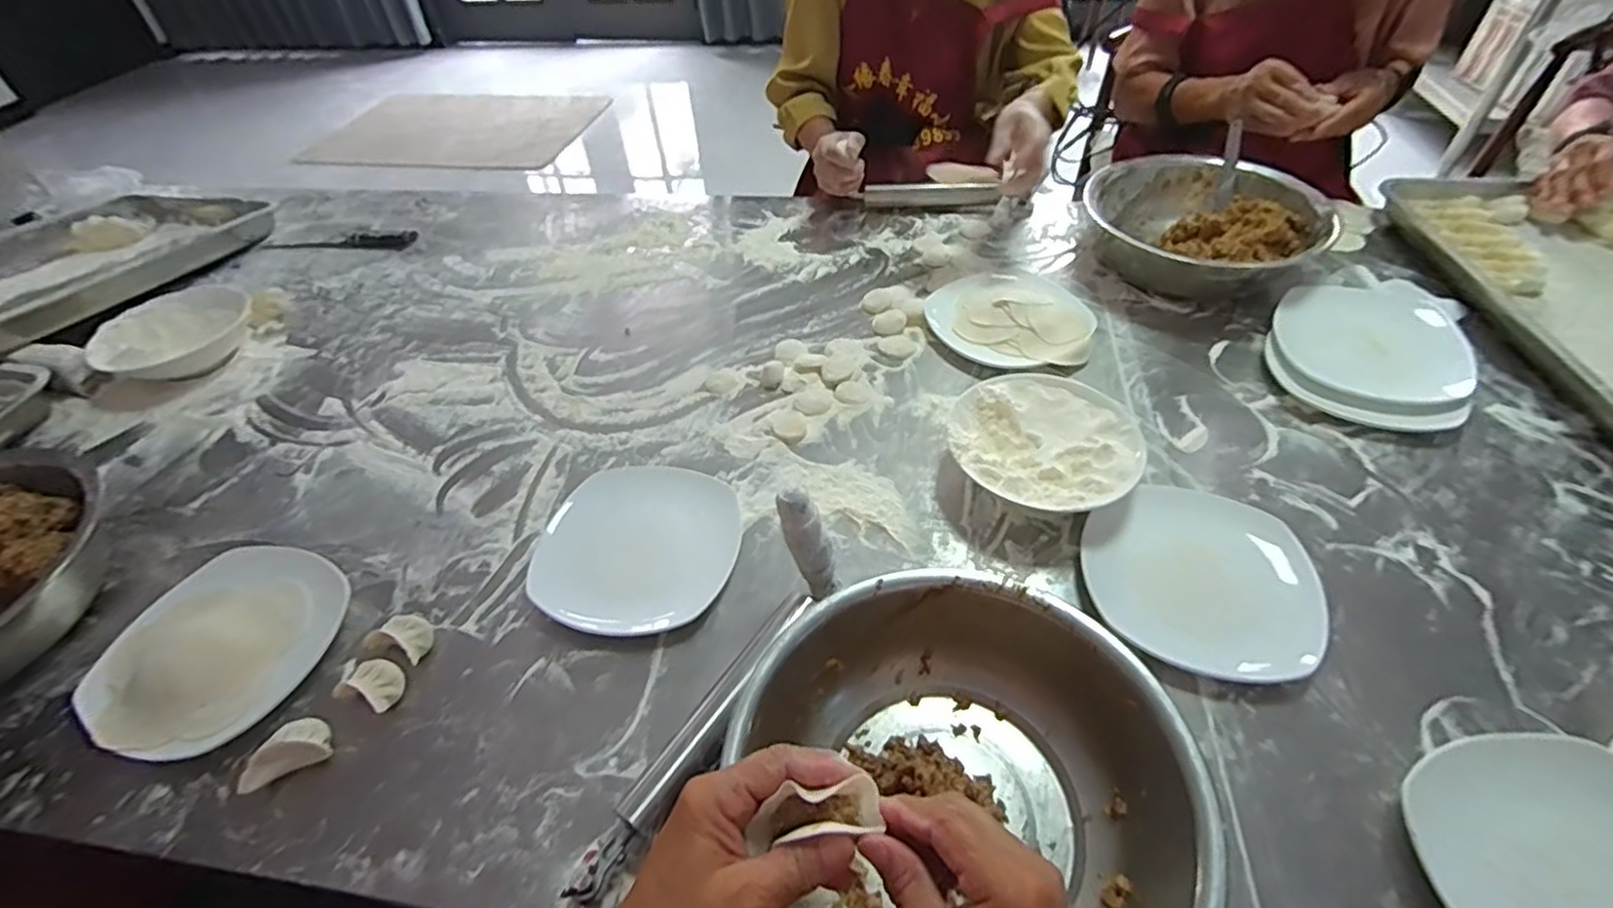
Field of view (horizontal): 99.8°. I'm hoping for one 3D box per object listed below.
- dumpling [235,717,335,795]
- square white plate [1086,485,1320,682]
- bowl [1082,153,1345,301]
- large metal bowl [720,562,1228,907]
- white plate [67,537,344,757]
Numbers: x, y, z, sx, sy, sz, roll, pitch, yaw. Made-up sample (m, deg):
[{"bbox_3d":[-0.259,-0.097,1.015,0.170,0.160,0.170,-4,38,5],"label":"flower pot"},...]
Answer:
[{"bbox_3d":[-0.391,0.223,0.510,0.059,0.024,0.032,-25,51,-17],"label":"dumpling"},{"bbox_3d":[0.328,0.100,0.574,0.173,0.017,0.177,8,51,13],"label":"square white plate"},{"bbox_3d":[0.511,-0.298,0.896,0.233,0.075,0.271,-26,52,-17],"label":"bowl"},{"bbox_3d":[0.103,0.215,0.443,0.257,0.094,0.267,-3,50,4],"label":"large metal bowl"},{"bbox_3d":[-0.494,0.159,0.573,0.174,0.029,0.180,-2,48,2],"label":"white plate"}]

